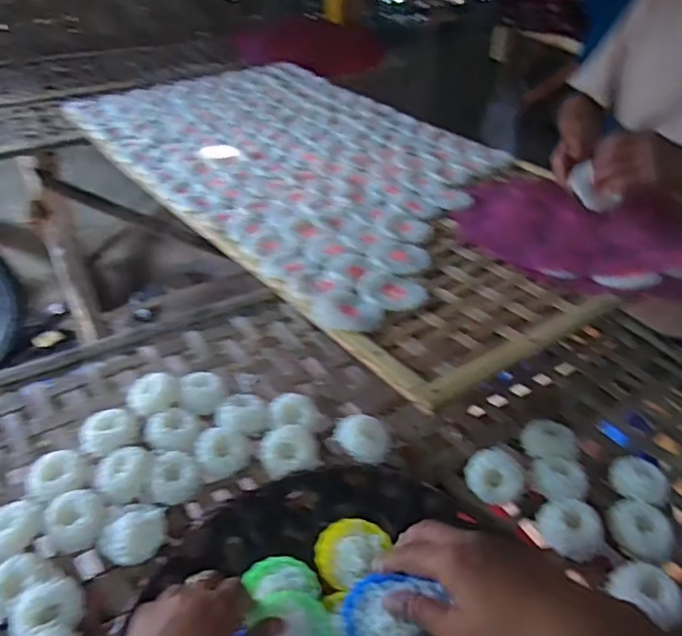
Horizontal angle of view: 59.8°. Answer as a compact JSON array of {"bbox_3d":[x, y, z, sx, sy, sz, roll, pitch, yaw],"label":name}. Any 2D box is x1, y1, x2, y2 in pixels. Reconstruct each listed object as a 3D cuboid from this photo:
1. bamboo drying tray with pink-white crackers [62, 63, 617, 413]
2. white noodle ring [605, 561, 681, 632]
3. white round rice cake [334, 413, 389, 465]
[{"bbox_3d":[-0.052,-0.321,1.121,0.612,0.041,1.269,-25,47,-27],"label":"bamboo drying tray with pink-white crackers"},{"bbox_3d":[0.254,0.227,0.490,0.046,0.024,0.057,-29,49,-31],"label":"white noodle ring"},{"bbox_3d":[0.021,0.123,0.596,0.055,0.026,0.046,16,43,23],"label":"white round rice cake"}]

